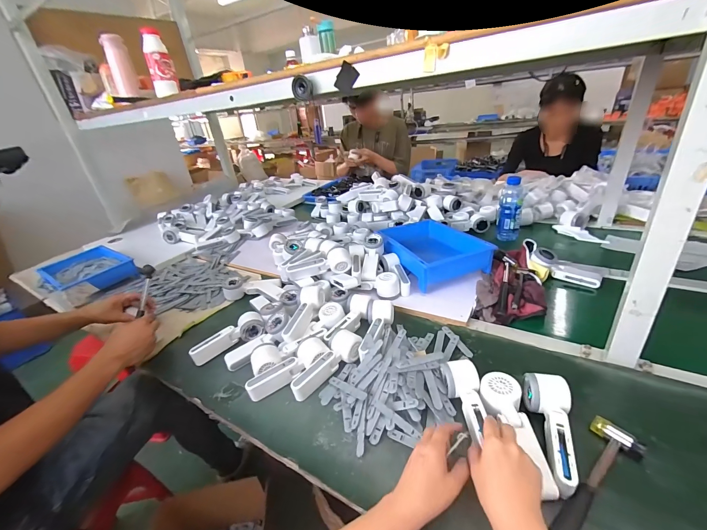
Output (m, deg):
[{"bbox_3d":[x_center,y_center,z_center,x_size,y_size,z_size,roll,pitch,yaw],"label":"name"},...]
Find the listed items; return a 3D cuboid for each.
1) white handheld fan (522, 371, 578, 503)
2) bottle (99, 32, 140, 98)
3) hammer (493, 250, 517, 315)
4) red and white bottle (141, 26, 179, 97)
[{"bbox_3d":[0.276,0.235,0.439,0.057,0.054,0.158,7,31,24],"label":"white handheld fan"},{"bbox_3d":[-0.857,-0.721,1.126,0.091,0.188,0.092,-23,34,-25],"label":"bottle"},{"bbox_3d":[0.378,0.034,0.769,0.062,0.032,0.238,6,31,23],"label":"hammer"},{"bbox_3d":[-0.622,-0.643,0.988,0.074,0.176,0.054,-16,29,-17],"label":"red and white bottle"}]

